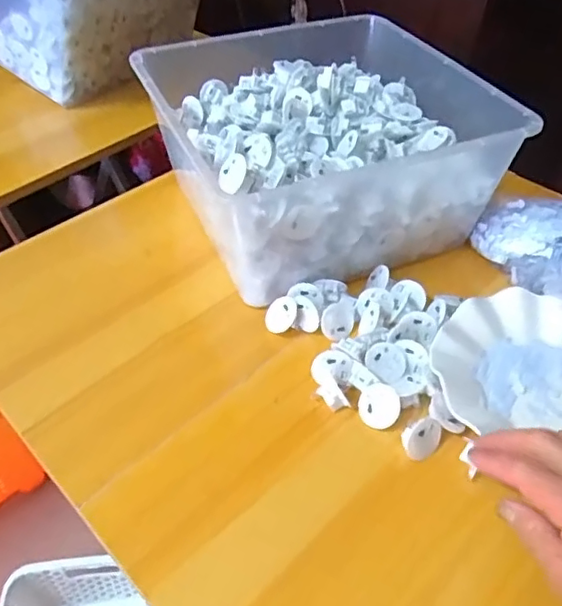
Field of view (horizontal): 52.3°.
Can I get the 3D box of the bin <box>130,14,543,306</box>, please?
[{"bbox_3d":[0.040,-0.160,0.594,0.305,0.143,0.298,-18,48,-16],"label":"bin"}]

